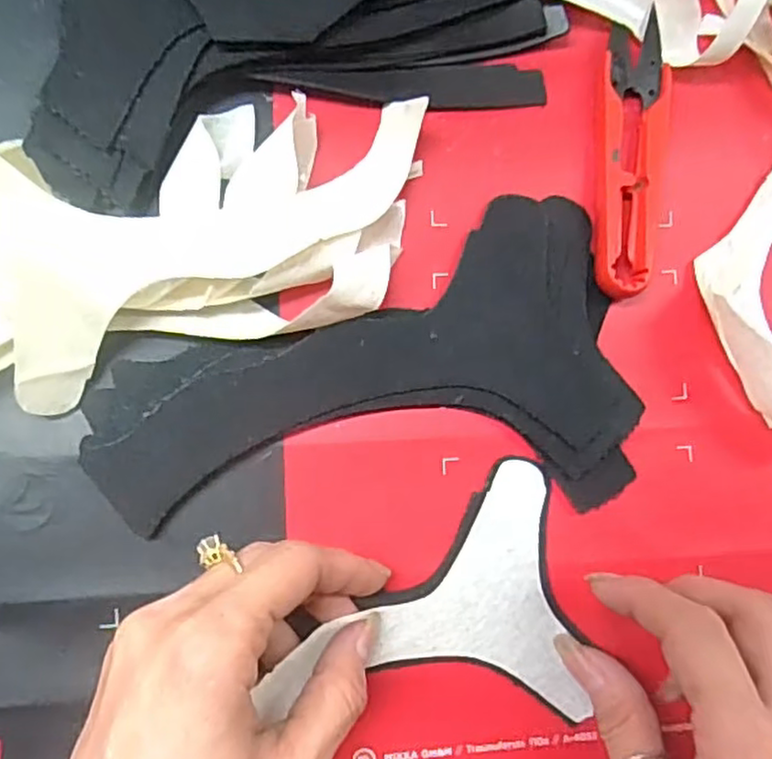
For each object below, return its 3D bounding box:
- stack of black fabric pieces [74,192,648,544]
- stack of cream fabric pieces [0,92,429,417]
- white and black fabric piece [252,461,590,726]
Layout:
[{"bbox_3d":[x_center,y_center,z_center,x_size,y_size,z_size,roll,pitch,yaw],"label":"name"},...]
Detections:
[{"bbox_3d":[-0.004,0.008,0.252,0.197,0.009,0.111,-16,88,-8],"label":"stack of black fabric pieces"},{"bbox_3d":[-0.075,-0.046,0.228,0.198,0.044,0.083,-18,88,-8],"label":"stack of cream fabric pieces"},{"bbox_3d":[0.023,0.071,0.243,0.111,0.022,0.088,10,85,-6],"label":"white and black fabric piece"}]

